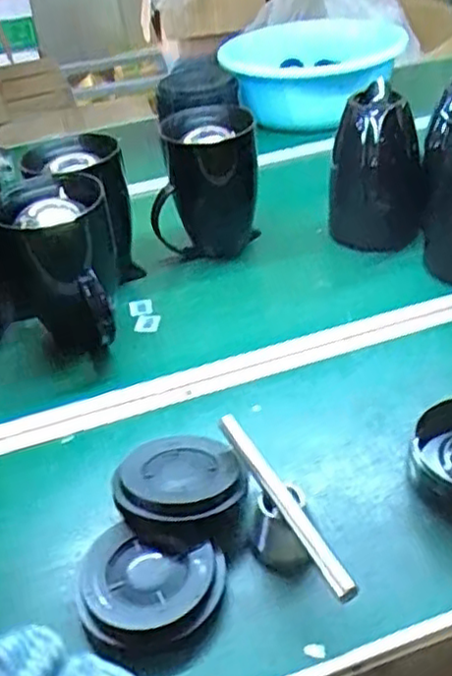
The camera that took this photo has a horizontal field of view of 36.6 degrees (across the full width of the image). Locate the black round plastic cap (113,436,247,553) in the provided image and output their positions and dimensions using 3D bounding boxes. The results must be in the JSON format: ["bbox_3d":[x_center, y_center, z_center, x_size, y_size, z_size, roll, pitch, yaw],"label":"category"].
[{"bbox_3d":[-0.043,0.135,0.622,0.109,0.049,0.127,-15,37,-11],"label":"black round plastic cap"}]

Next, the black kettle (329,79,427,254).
[{"bbox_3d":[0.213,-0.226,0.965,0.128,0.205,0.127,0,37,9],"label":"black kettle"}]

